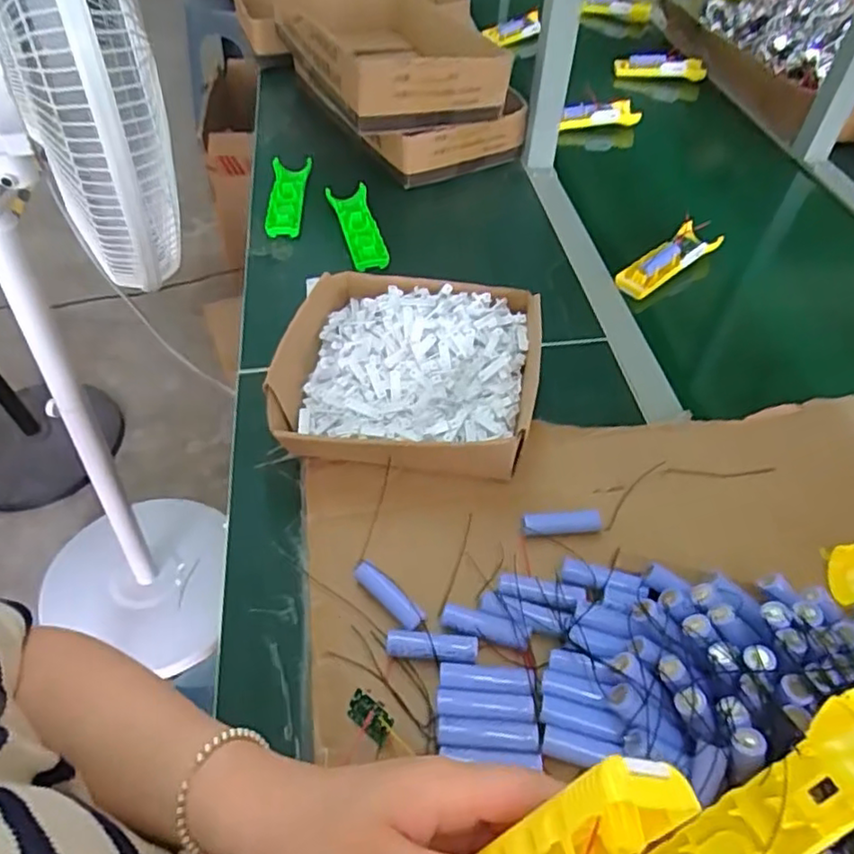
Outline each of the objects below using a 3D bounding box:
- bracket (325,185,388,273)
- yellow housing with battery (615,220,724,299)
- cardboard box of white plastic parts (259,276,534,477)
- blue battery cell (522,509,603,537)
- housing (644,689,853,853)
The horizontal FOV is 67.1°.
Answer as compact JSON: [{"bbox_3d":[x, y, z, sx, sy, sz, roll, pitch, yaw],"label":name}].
[{"bbox_3d":[-0.088,-0.256,0.821,0.049,0.020,0.161,-12,53,-10],"label":"bracket"},{"bbox_3d":[0.302,-0.210,0.804,0.156,0.028,0.047,-32,58,-23],"label":"yellow housing with battery"},{"bbox_3d":[-0.016,-0.054,0.621,0.234,0.062,0.236,9,52,6],"label":"cardboard box of white plastic parts"},{"bbox_3d":[0.113,0.081,0.536,0.064,0.018,0.017,0,52,-1],"label":"blue battery cell"},{"bbox_3d":[0.183,0.210,0.344,0.162,0.022,0.045,-46,57,13],"label":"housing"}]

